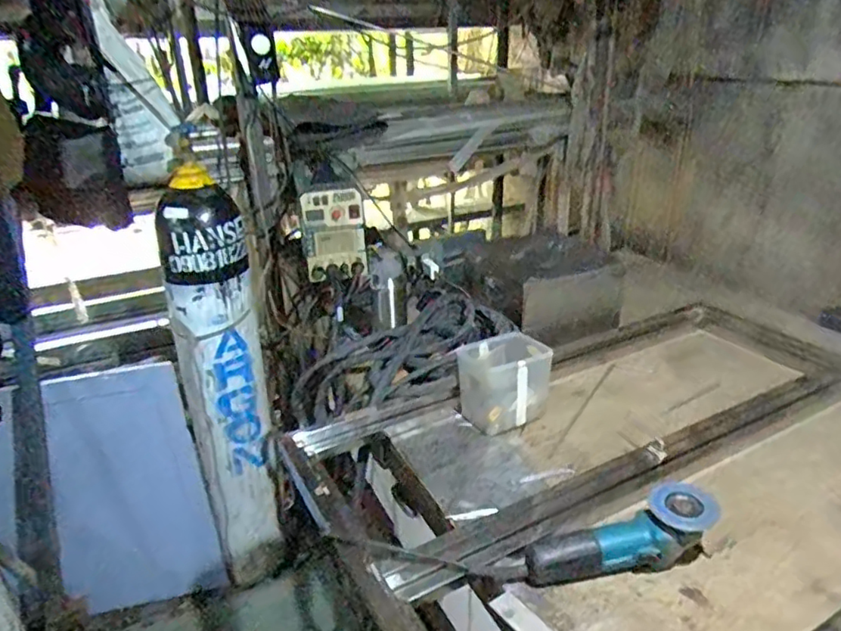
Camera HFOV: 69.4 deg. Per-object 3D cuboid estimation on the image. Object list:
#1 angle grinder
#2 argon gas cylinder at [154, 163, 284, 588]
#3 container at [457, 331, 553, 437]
[{"bbox_3d":[0.297,0.324,0.915,0.291,0.077,0.087,-7,25,-7],"label":"angle grinder"},{"bbox_3d":[-0.531,0.225,1.696,0.238,1.151,0.183,-16,28,-30],"label":"argon gas cylinder"},{"bbox_3d":[0.171,0.140,1.280,0.170,0.153,0.141,-17,28,-26],"label":"container"}]

